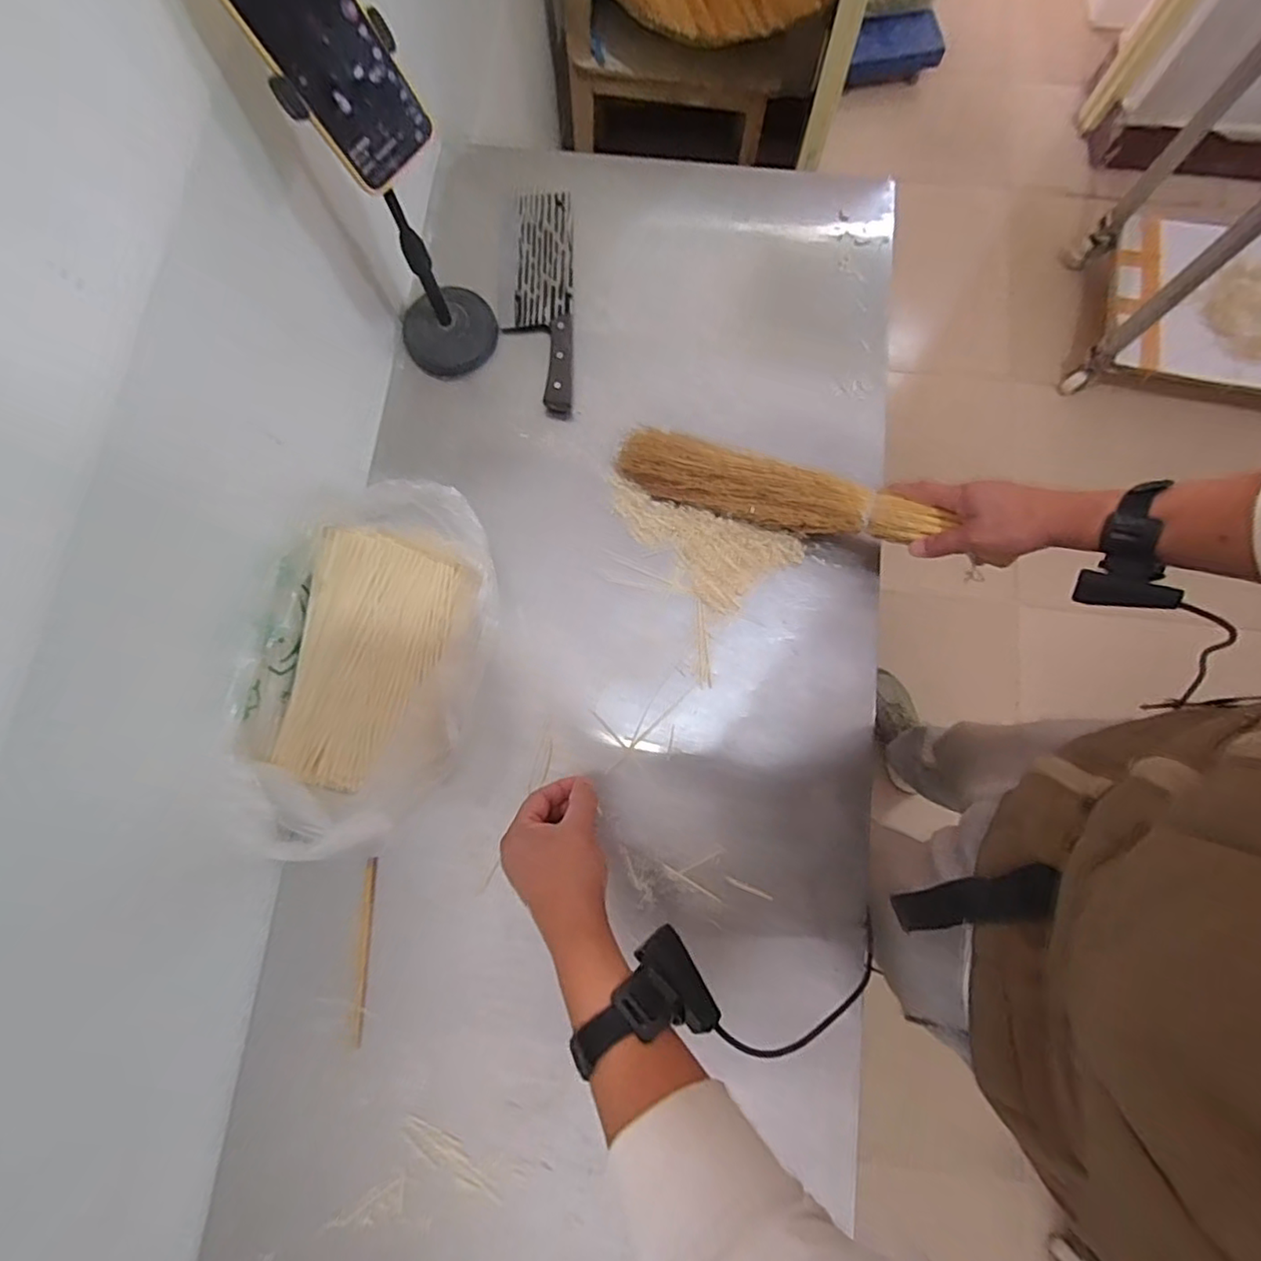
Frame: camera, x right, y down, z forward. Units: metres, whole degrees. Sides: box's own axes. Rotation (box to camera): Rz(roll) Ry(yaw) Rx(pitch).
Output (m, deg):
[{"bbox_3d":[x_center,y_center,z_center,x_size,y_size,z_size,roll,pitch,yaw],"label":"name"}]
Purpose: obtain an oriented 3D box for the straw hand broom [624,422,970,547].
[{"bbox_3d":[0.148,-0.151,0.663,0.340,0.059,0.061,18,78,15],"label":"straw hand broom"}]

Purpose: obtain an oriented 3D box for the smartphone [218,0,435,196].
[{"bbox_3d":[-0.211,-0.401,0.417,0.075,0.160,0.007,-45,53,-1],"label":"smartphone"}]

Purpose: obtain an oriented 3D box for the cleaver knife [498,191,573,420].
[{"bbox_3d":[-0.117,-0.414,0.752,0.089,0.016,0.315,-1,79,-1],"label":"cleaver knife"}]

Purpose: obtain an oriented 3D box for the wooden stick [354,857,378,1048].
[{"bbox_3d":[-0.265,0.318,0.611,0.012,0.007,0.165,1,78,-1],"label":"wooden stick"}]

